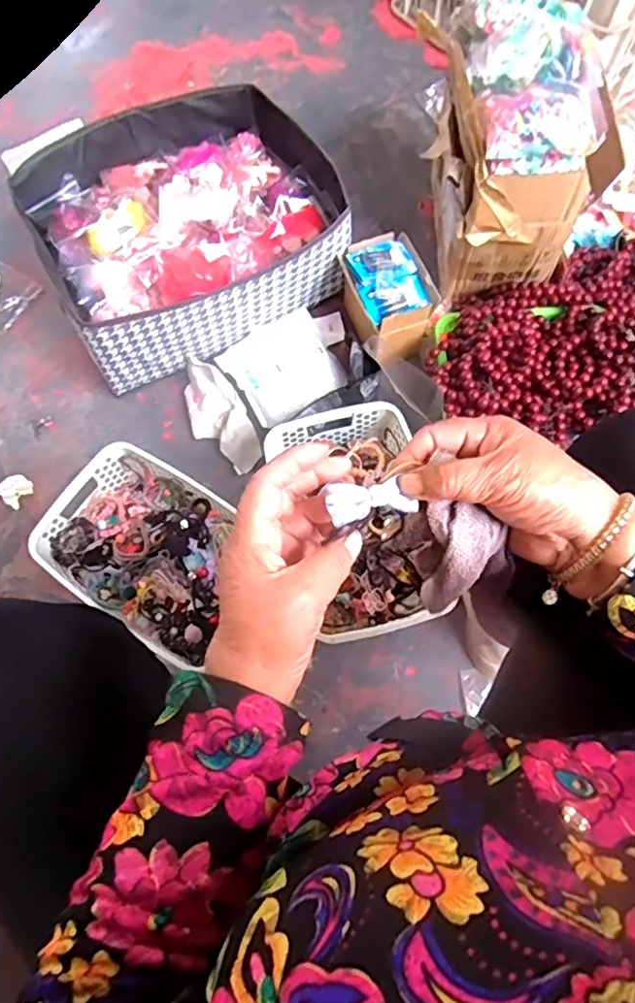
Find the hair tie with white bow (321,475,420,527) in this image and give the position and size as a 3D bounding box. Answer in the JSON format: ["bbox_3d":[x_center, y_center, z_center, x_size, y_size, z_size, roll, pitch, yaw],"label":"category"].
[{"bbox_3d":[0.031,-0.001,0.328,0.054,0.008,0.021,-7,69,-21],"label":"hair tie with white bow"}]

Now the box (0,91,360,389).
[{"bbox_3d":[-0.192,-0.410,0.895,0.413,0.144,0.359,-27,72,-6],"label":"box"}]

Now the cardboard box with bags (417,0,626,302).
[{"bbox_3d":[0.256,-0.486,0.816,0.191,0.278,0.278,-12,71,0],"label":"cardboard box with bags"}]

